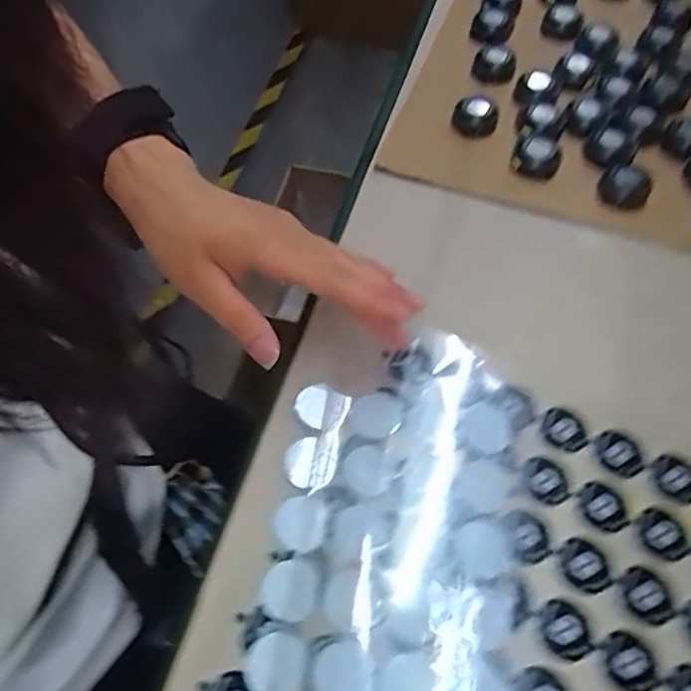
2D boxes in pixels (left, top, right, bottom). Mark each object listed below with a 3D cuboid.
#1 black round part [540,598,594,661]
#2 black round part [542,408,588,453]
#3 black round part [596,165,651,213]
[{"bbox_3d":[0.093,0.120,0.259,0.019,0.004,0.023,-25,62,-11],"label":"black round part"},{"bbox_3d":[0.108,0.042,0.303,0.022,0.004,0.018,26,65,17],"label":"black round part"},{"bbox_3d":[0.171,-0.096,0.375,0.029,0.011,0.030,-1,60,2],"label":"black round part"}]

